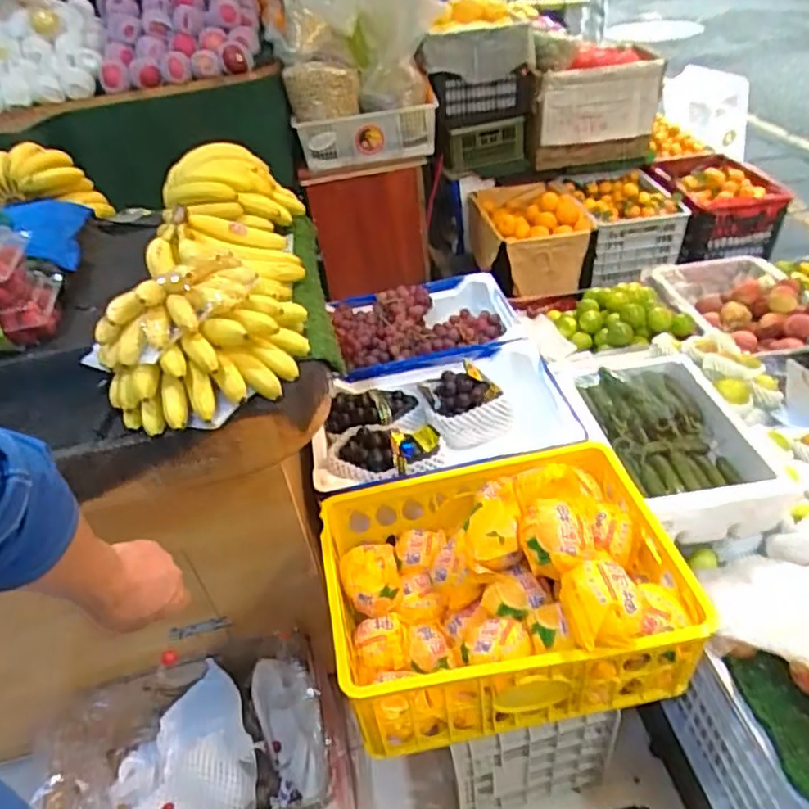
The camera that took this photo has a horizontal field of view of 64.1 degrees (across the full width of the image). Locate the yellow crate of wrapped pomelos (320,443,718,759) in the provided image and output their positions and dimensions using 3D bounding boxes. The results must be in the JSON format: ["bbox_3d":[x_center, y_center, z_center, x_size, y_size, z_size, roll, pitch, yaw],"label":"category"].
[{"bbox_3d":[0.148,0.275,1.082,0.551,0.255,0.424,-10,40,-2],"label":"yellow crate of wrapped pomelos"}]

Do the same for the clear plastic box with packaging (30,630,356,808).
[{"bbox_3d":[-0.369,0.728,1.259,0.516,0.274,0.369,-15,40,-8],"label":"clear plastic box with packaging"}]

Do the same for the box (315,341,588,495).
[{"bbox_3d":[0.101,0.048,1.429,0.508,0.140,0.401,-7,40,1],"label":"box"}]

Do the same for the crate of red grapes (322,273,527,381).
[{"bbox_3d":[0.067,-0.216,1.714,0.461,0.107,0.399,-9,40,-2],"label":"crate of red grapes"}]

